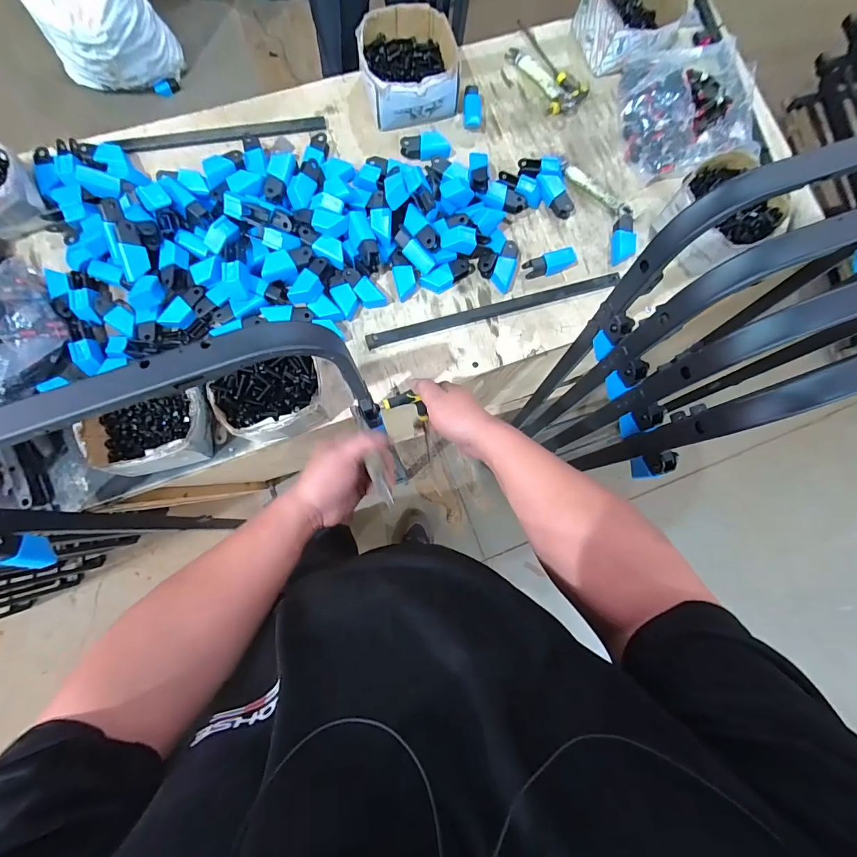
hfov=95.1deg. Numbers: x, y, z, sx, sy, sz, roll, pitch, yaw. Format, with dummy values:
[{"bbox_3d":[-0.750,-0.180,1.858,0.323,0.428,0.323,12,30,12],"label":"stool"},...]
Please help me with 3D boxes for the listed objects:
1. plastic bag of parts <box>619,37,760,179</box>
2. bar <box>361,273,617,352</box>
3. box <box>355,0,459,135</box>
[{"bbox_3d":[0.496,-0.607,0.734,0.260,0.050,0.252,-11,83,-5],"label":"plastic bag of parts"},{"bbox_3d":[0.112,-0.202,0.665,0.437,0.013,0.024,-15,84,-5],"label":"bar"},{"bbox_3d":[-0.038,-0.643,0.701,0.167,0.077,0.179,-11,83,-5],"label":"box"}]

